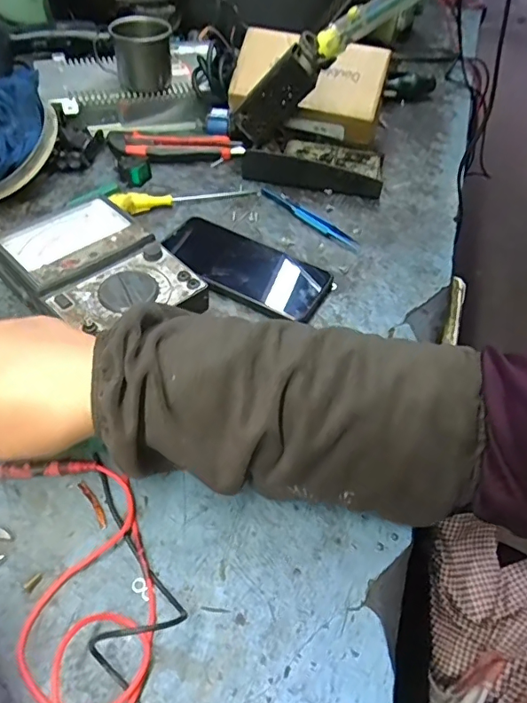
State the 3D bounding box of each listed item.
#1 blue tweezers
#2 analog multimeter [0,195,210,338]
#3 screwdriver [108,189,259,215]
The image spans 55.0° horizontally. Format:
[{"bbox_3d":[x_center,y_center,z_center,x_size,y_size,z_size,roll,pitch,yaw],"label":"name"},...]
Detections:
[{"bbox_3d":[0.048,-0.144,0.541,0.017,0.005,0.134,-35,61,-28],"label":"blue tweezers"},{"bbox_3d":[-0.143,-0.062,0.434,0.114,0.049,0.168,-35,61,-28],"label":"analog multimeter"},{"bbox_3d":[-0.084,-0.172,0.545,0.154,0.017,0.025,-15,54,-16],"label":"screwdriver"}]

